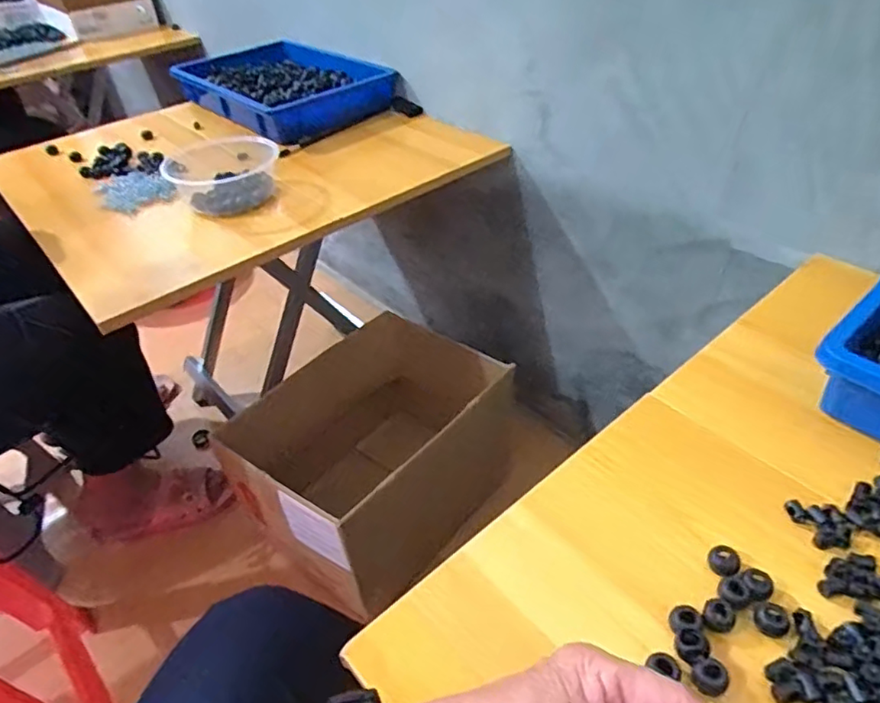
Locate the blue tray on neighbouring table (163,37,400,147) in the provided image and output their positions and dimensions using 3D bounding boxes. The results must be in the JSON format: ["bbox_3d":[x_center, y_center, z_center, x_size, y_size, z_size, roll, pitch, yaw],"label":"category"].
[{"bbox_3d":[-0.288,-0.480,1.057,0.252,0.052,0.410,-31,48,-27],"label":"blue tray on neighbouring table"}]

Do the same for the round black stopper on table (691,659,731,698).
[{"bbox_3d":[0.141,0.171,0.308,0.016,0.011,0.016,-2,42,2],"label":"round black stopper on table"}]

